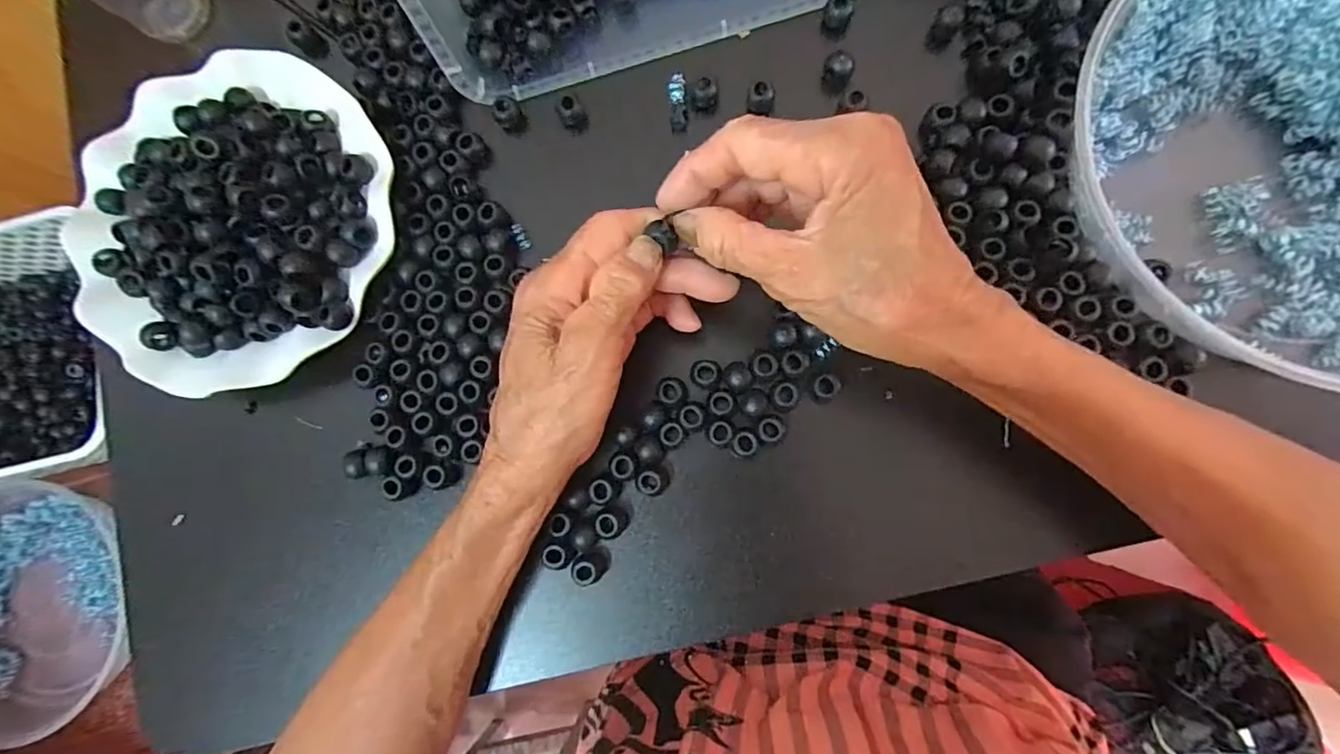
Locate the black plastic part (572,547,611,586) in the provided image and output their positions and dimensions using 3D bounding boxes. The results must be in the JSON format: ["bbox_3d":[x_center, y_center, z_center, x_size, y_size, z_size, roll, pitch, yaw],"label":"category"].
[{"bbox_3d":[-0.038,0.093,0.279,0.014,0.015,0.017,41,90,9],"label":"black plastic part"}]

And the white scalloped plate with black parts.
[{"bbox_3d":[-0.229,-0.082,0.293,0.163,0.039,0.168,-1,84,6],"label":"white scalloped plate with black parts"}]

